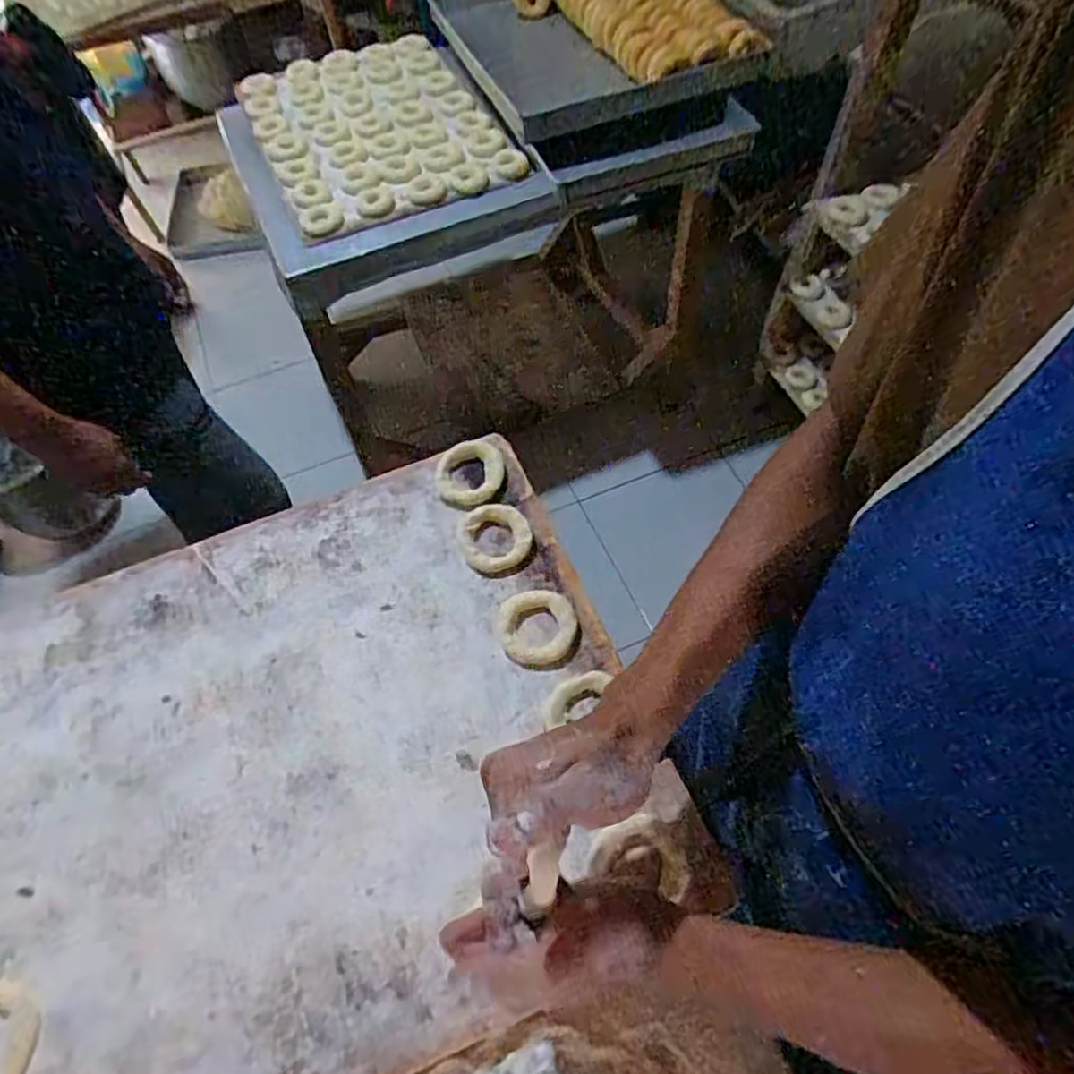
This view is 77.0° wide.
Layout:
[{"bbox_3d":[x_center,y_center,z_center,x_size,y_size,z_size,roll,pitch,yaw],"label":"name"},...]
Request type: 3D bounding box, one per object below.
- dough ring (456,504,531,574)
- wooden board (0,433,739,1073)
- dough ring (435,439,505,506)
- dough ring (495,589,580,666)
[{"bbox_3d":[-0.034,-0.002,0.557,0.059,0.012,0.062,0,62,1],"label":"dough ring"},{"bbox_3d":[-0.218,0.179,0.478,0.577,0.033,0.420,-20,64,-10],"label":"wooden board"},{"bbox_3d":[-0.059,-0.055,0.593,0.059,0.018,0.064,0,62,1],"label":"dough ring"},{"bbox_3d":[0.000,0.068,0.517,0.059,0.009,0.057,0,62,1],"label":"dough ring"}]

